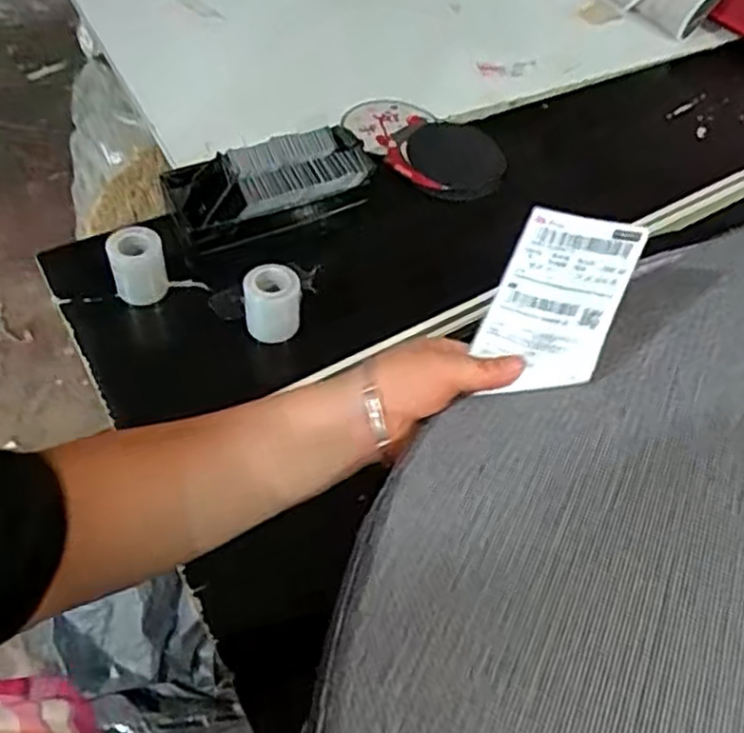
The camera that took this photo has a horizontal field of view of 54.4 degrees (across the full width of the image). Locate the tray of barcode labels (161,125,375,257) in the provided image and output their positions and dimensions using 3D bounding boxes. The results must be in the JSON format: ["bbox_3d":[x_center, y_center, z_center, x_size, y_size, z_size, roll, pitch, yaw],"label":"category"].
[{"bbox_3d":[-0.117,-0.216,0.853,0.237,0.059,0.107,-20,57,-18],"label":"tray of barcode labels"}]

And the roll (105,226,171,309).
[{"bbox_3d":[-0.251,-0.108,0.779,0.054,0.070,0.050,2,52,-3],"label":"roll"}]

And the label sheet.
[{"bbox_3d":[0.112,-0.038,0.444,0.075,0.013,0.116,20,82,31],"label":"label sheet"}]

